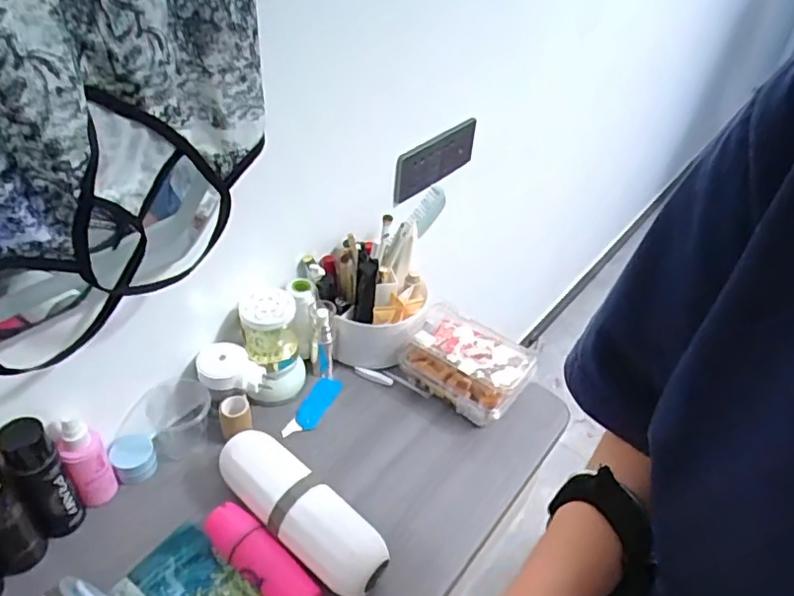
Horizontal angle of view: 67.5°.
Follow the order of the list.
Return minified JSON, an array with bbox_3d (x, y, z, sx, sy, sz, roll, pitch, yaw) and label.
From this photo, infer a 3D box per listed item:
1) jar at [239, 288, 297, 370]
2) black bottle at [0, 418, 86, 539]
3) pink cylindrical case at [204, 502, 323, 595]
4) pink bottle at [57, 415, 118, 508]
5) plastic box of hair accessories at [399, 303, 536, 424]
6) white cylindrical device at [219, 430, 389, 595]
[{"bbox_3d":[-0.148,0.036,0.692,0.061,0.074,0.067,4,40,-3],"label":"jar"},{"bbox_3d":[-0.325,0.165,0.544,0.040,0.128,0.042,4,40,-3],"label":"black bottle"},{"bbox_3d":[-0.126,0.246,0.552,0.127,0.039,0.037,30,45,26],"label":"pink cylindrical case"},{"bbox_3d":[-0.303,0.159,0.580,0.035,0.111,0.031,-22,47,-30],"label":"pink bottle"},{"bbox_3d":[0.085,0.086,0.745,0.152,0.070,0.094,30,45,26],"label":"plastic box of hair accessories"},{"bbox_3d":[-0.097,0.210,0.580,0.198,0.066,0.062,34,47,29],"label":"white cylindrical device"}]

